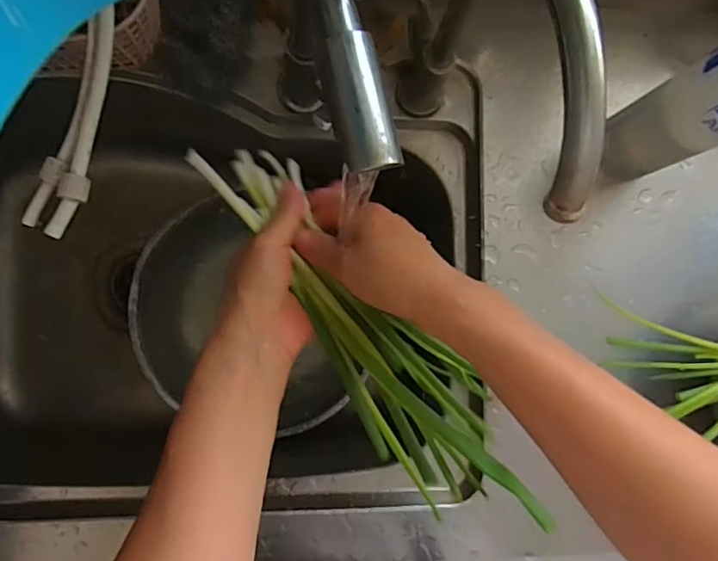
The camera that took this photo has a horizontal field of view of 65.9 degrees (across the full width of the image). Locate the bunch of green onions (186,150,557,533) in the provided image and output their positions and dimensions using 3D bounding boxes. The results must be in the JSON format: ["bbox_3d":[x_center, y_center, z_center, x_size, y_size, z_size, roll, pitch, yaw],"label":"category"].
[{"bbox_3d":[-0.006,0.027,0.365,0.063,0.098,0.307,-35,73,-7],"label":"bunch of green onions"}]

